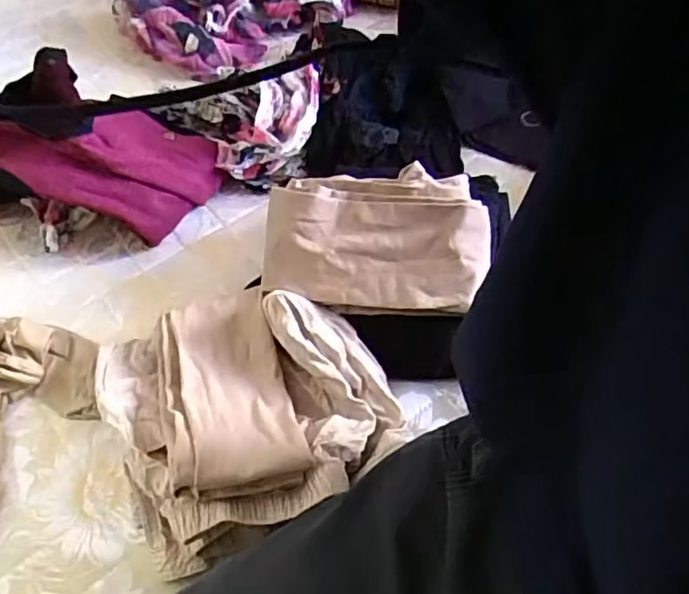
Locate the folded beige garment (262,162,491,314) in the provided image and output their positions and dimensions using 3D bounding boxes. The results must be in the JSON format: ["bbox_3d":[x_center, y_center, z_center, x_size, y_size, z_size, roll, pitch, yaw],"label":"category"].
[{"bbox_3d":[0.029,-0.054,0.583,0.204,0.030,0.133,4,87,8],"label":"folded beige garment"}]

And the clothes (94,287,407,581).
[{"bbox_3d":[-0.090,0.096,0.568,0.237,0.100,0.220,-22,58,-12],"label":"clothes"}]

